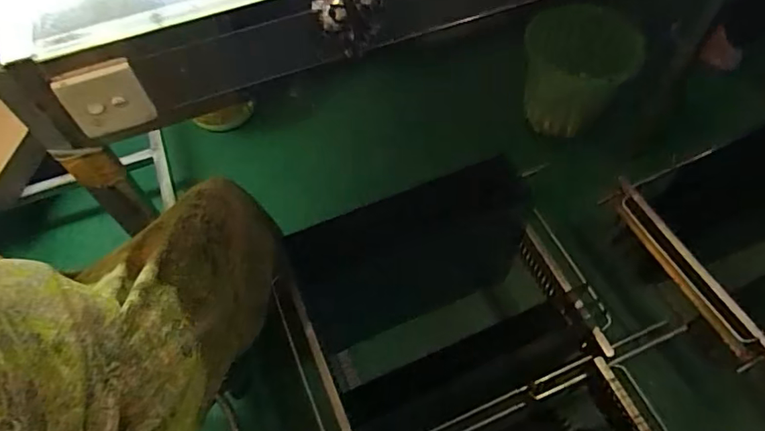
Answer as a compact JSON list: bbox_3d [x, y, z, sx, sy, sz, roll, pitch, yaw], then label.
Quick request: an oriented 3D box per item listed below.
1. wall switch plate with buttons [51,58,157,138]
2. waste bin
[{"bbox_3d":[-0.324,-0.134,0.620,0.085,0.086,0.015,-24,61,-12],"label":"wall switch plate with buttons"},{"bbox_3d":[0.451,-0.353,1.263,0.240,0.207,0.218,-37,65,-18],"label":"waste bin"}]

